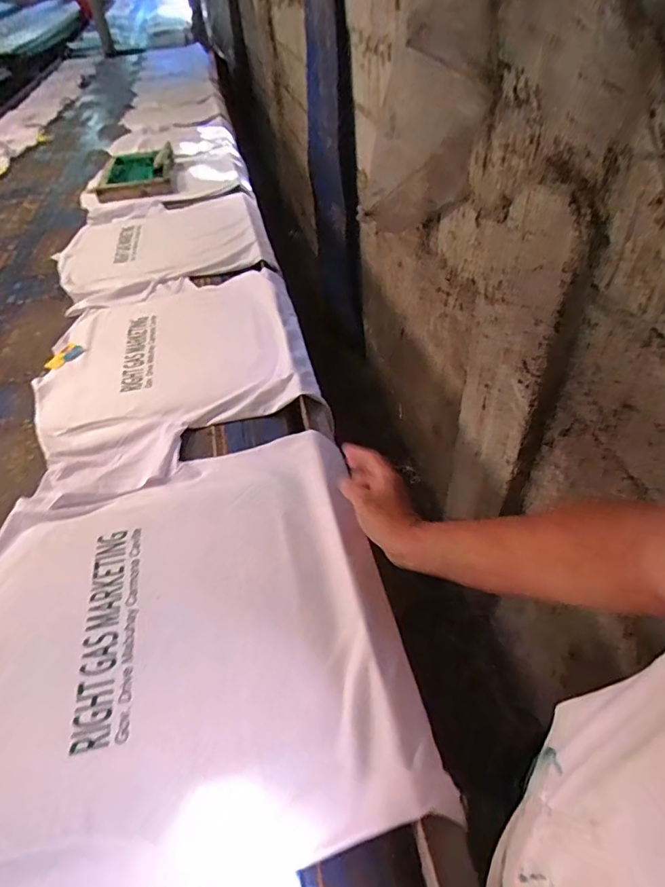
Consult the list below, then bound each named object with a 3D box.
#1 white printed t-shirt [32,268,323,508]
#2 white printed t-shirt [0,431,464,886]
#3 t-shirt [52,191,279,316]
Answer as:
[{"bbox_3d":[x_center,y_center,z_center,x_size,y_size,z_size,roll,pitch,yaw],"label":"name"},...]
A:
[{"bbox_3d":[-0.288,-0.163,0.920,0.466,0.026,0.621,-11,45,-7],"label":"white printed t-shirt"},{"bbox_3d":[-0.162,0.236,0.514,0.457,0.030,0.578,-12,45,-8],"label":"white printed t-shirt"},{"bbox_3d":[-0.447,-0.565,1.337,0.531,0.042,0.610,-12,45,-8],"label":"t-shirt"}]

